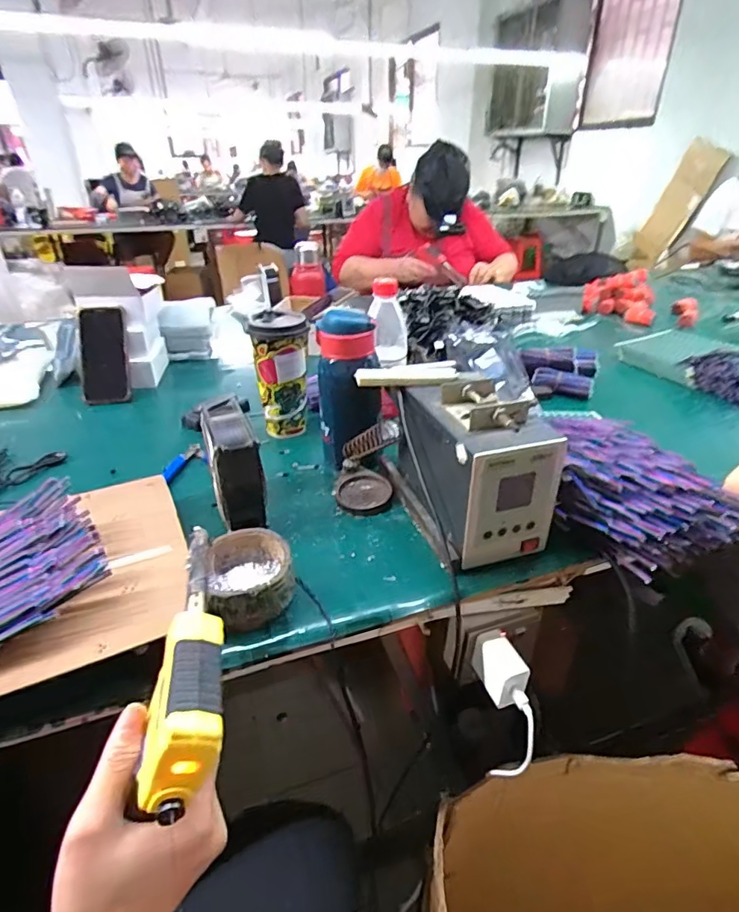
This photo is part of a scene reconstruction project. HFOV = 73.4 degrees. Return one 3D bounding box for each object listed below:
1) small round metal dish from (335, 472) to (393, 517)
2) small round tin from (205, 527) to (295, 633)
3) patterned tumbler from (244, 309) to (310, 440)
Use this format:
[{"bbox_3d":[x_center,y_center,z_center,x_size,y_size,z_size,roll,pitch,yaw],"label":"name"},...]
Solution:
[{"bbox_3d":[-0.007,0.046,0.607,0.067,0.014,0.071,0,31,0],"label":"small round metal dish"},{"bbox_3d":[-0.112,0.112,0.463,0.076,0.040,0.085,-9,32,-15],"label":"small round tin"},{"bbox_3d":[-0.129,-0.115,0.717,0.073,0.171,0.072,0,31,0],"label":"patterned tumbler"}]

